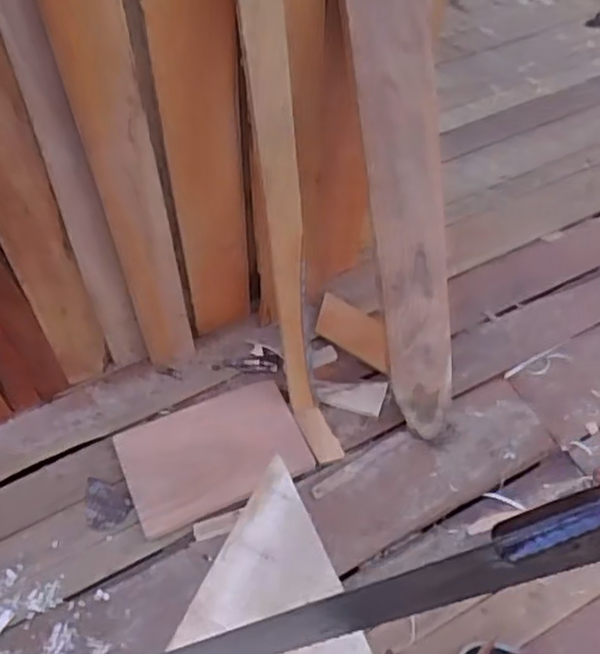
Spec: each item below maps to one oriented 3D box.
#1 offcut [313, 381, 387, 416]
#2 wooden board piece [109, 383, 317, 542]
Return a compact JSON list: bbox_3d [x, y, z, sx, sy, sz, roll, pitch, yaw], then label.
[{"bbox_3d":[0.098,0.129,1.392,0.136,0.020,0.068,12,58,4],"label":"offcut"},{"bbox_3d":[-0.159,0.228,1.311,0.322,0.032,0.215,-16,57,-16],"label":"wooden board piece"}]

